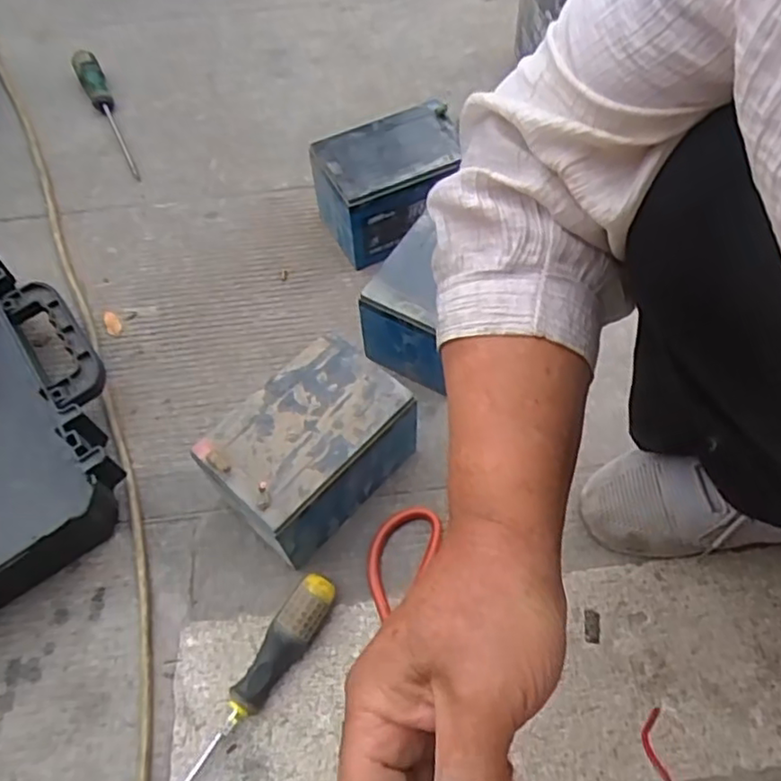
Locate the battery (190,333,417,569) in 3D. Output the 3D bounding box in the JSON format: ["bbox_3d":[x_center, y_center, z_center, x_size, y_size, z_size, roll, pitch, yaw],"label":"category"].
[{"bbox_3d":[-0.062,0.052,0.526,0.105,0.104,0.152,37,69,21],"label":"battery"}]

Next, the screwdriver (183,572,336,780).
[{"bbox_3d":[-0.124,0.244,0.462,0.030,0.034,0.252,32,67,19],"label":"screwdriver"}]

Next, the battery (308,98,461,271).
[{"bbox_3d":[0.003,-0.216,0.678,0.148,0.098,0.108,-22,61,-9],"label":"battery"}]

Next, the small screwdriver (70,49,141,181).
[{"bbox_3d":[-0.361,-0.358,0.815,0.031,0.030,0.244,-26,62,-11],"label":"small screwdriver"}]

